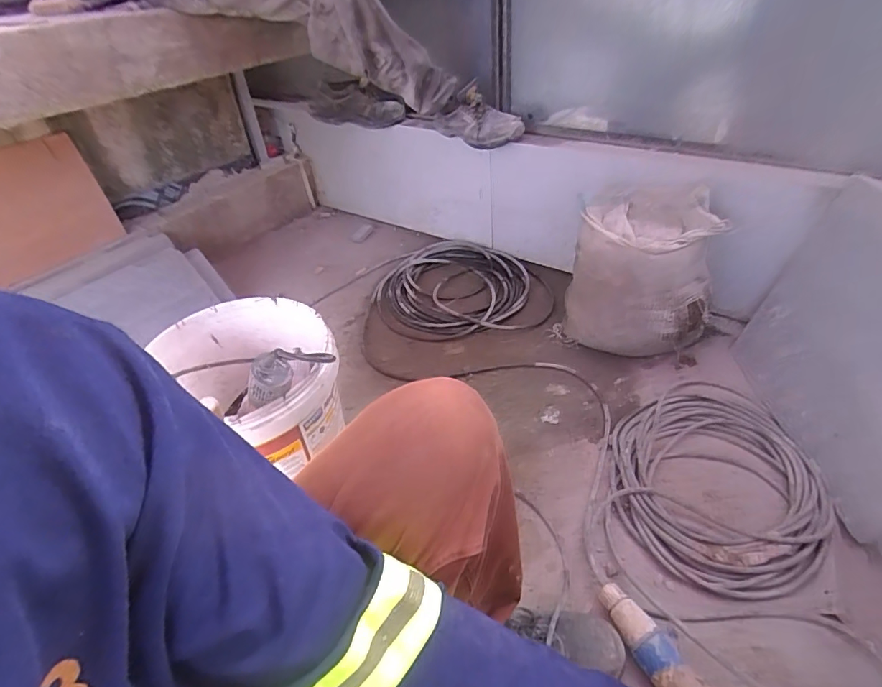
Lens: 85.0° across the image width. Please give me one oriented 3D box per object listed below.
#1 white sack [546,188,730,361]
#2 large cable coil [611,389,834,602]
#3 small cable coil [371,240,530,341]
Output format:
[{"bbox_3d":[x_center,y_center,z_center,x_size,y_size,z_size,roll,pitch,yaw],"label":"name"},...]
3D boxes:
[{"bbox_3d":[0.449,-0.147,1.082,0.294,0.308,0.253,29,48,34],"label":"white sack"},{"bbox_3d":[0.472,0.222,0.861,0.335,0.045,0.436,6,39,11],"label":"large cable coil"},{"bbox_3d":[0.024,-0.175,1.360,0.417,0.058,0.415,-1,38,1],"label":"small cable coil"}]

